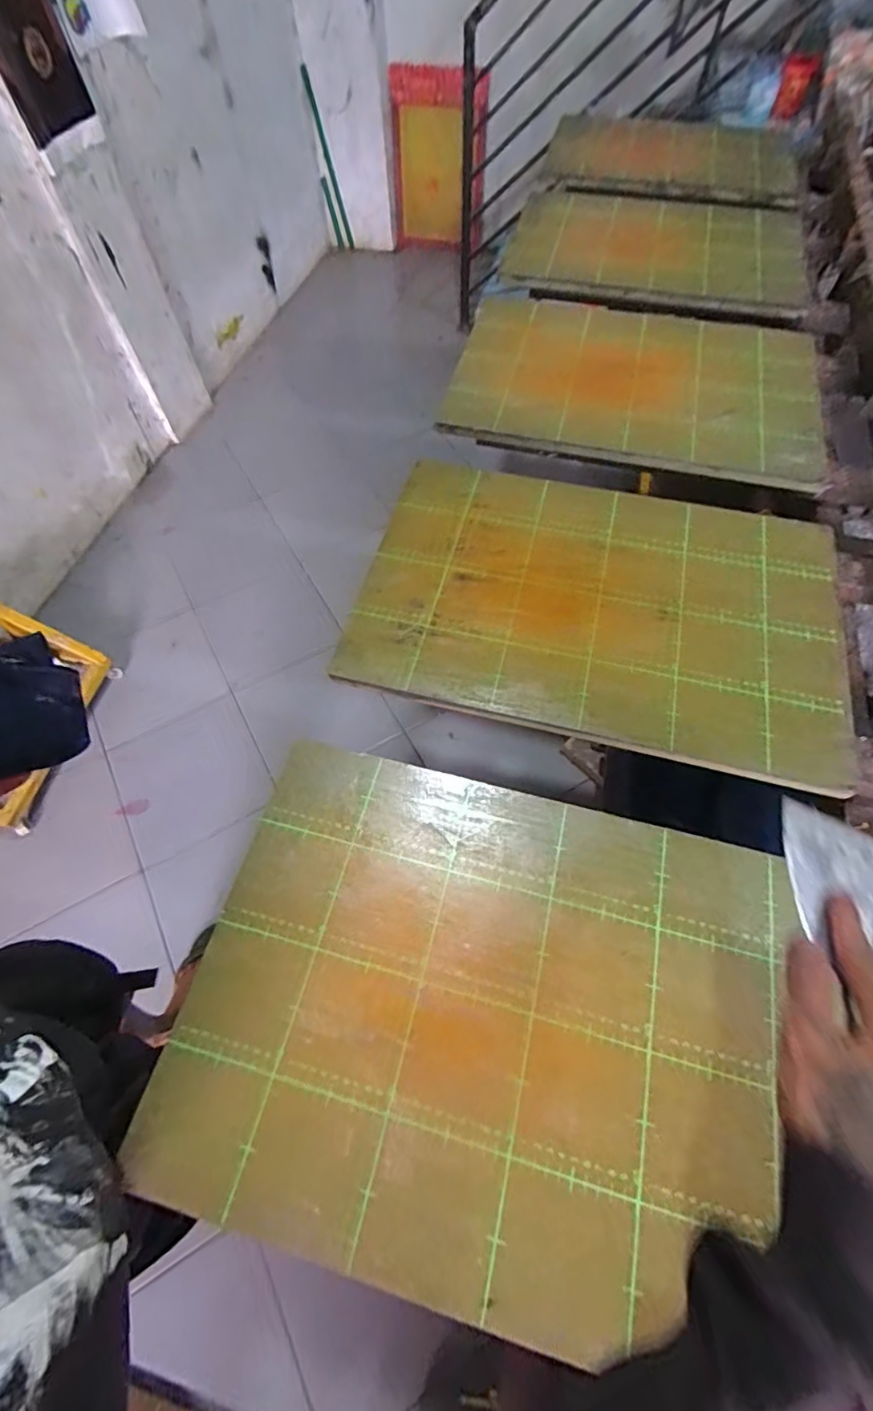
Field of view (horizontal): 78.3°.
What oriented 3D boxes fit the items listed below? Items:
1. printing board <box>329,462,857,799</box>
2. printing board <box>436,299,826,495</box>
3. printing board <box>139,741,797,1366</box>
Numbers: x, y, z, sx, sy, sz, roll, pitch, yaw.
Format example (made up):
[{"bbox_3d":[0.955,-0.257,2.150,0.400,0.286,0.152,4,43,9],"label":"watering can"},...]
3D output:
[{"bbox_3d":[0.202,-0.135,0.696,0.592,0.020,0.414,13,65,8],"label":"printing board"},{"bbox_3d":[0.331,-0.552,0.913,0.585,0.035,0.412,12,64,7],"label":"printing board"},{"bbox_3d":[0.037,0.267,0.484,0.506,0.024,0.393,14,65,8],"label":"printing board"}]

